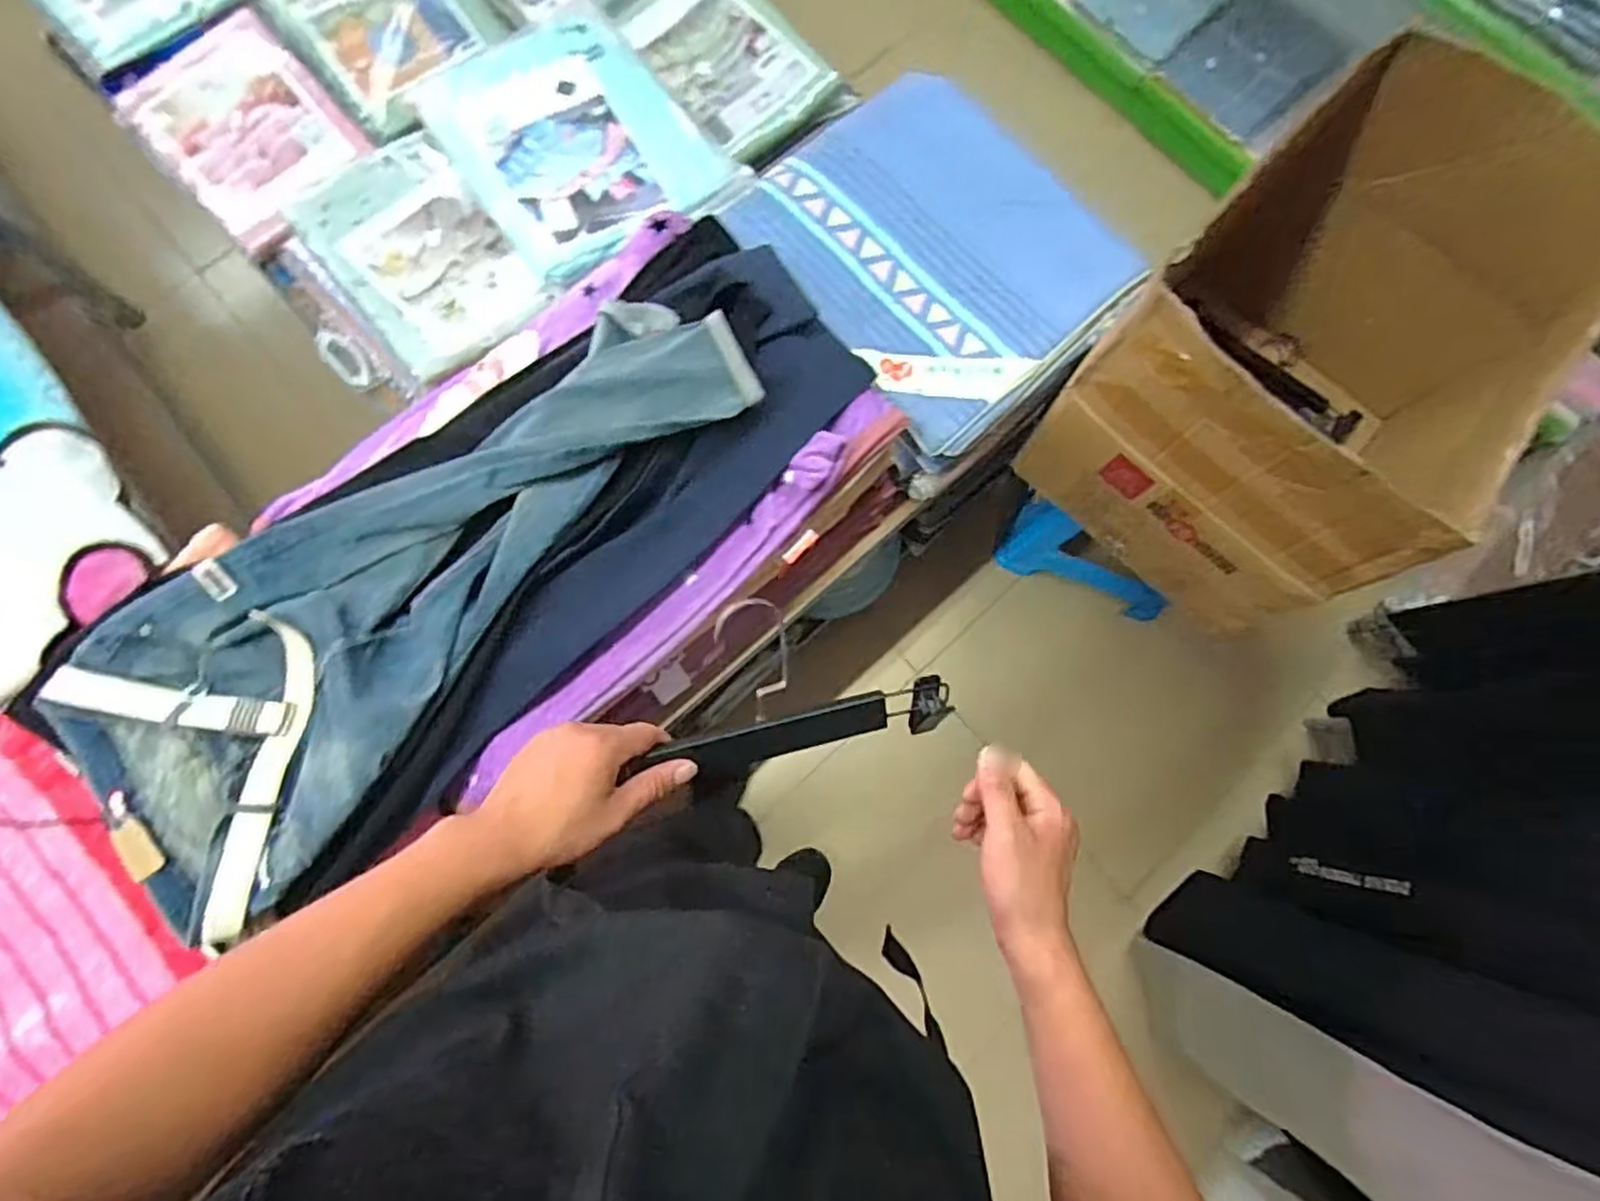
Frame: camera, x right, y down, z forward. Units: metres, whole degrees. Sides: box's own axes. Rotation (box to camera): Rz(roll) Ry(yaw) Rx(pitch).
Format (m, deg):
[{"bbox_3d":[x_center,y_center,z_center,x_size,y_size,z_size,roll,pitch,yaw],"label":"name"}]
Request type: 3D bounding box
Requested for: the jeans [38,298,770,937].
[{"bbox_3d":[-0.402,-0.059,0.807,0.824,0.100,0.326,-44,82,-9],"label":"jeans"}]

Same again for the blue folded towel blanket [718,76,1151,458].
[{"bbox_3d":[0.188,-0.518,1.054,0.430,0.055,0.502,-41,82,-9],"label":"blue folded towel blanket"}]

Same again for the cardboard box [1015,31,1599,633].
[{"bbox_3d":[0.657,-0.285,0.963,0.506,0.429,0.469,-42,82,-9],"label":"cardboard box"}]

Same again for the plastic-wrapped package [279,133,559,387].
[{"bbox_3d":[-0.532,-0.481,1.026,0.225,0.030,0.375,-37,81,-8],"label":"plastic-wrapped package"}]

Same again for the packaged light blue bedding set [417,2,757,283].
[{"bbox_3d":[-0.327,-0.680,1.070,0.326,0.054,0.432,-39,81,-8],"label":"packaged light blue bedding set"}]

